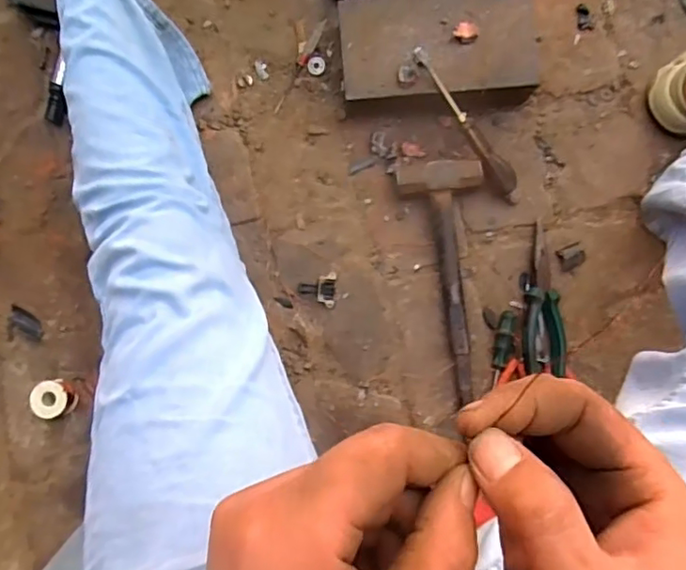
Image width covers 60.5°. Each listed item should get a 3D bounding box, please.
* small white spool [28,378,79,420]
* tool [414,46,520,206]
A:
[{"bbox_3d":[-0.345,0.137,0.699,0.042,0.031,0.044,0,87,1],"label":"small white spool"},{"bbox_3d":[0.149,-0.184,0.684,0.023,0.022,0.213,-38,102,-2],"label":"tool"}]

